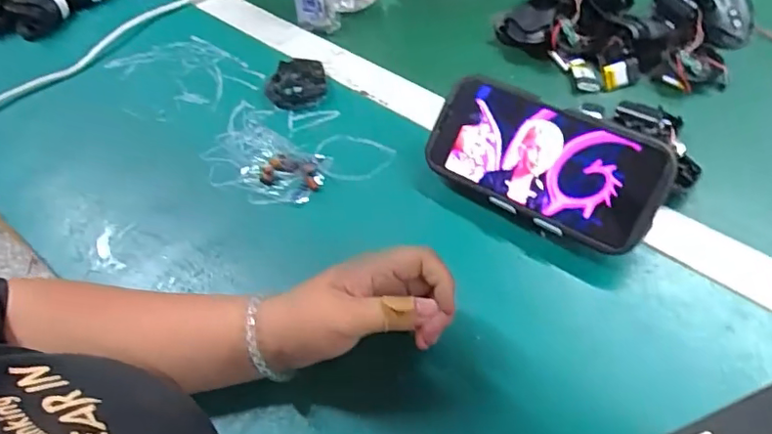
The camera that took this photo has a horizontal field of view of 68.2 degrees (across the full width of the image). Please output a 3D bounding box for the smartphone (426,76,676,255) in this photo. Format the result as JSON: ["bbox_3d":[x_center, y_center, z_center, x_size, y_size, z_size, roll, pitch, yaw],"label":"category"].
[{"bbox_3d":[0.114,-0.041,0.424,0.173,0.009,0.087,28,102,26],"label":"smartphone"}]

